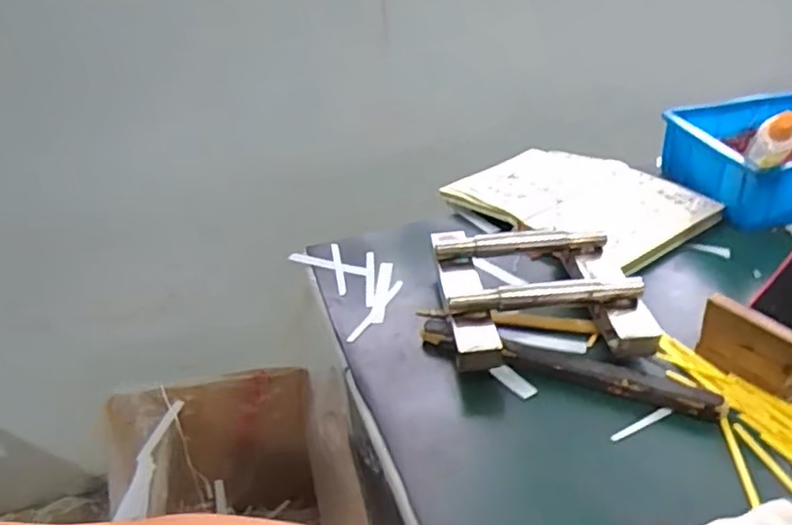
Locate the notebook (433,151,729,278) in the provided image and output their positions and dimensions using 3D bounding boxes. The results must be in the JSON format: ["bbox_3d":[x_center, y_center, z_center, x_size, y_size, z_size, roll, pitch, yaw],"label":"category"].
[{"bbox_3d":[0.225,-0.082,0.825,0.208,0.025,0.286,-26,38,-29],"label":"notebook"}]

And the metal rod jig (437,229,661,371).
[{"bbox_3d":[0.139,0.023,0.636,0.185,0.057,0.186,-6,32,-2],"label":"metal rod jig"}]

